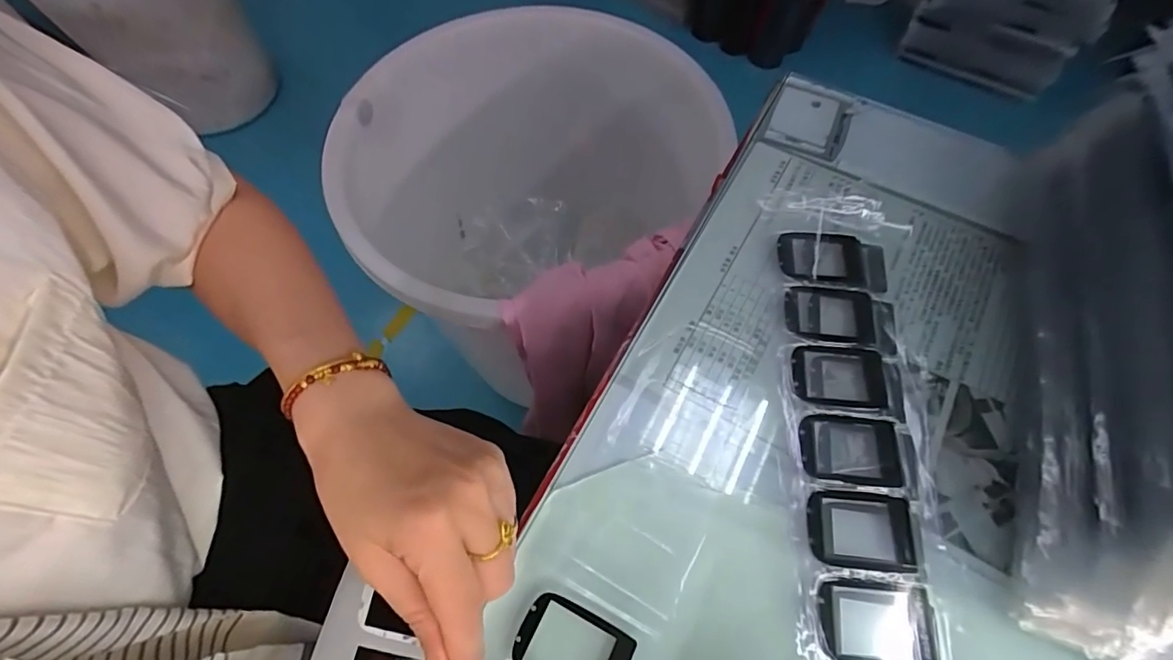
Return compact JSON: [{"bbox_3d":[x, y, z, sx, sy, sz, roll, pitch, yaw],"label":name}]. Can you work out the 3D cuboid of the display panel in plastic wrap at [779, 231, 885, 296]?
[{"bbox_3d":[0.160,-0.045,0.328,0.068,0.005,0.040,7,65,3],"label":"display panel in plastic wrap"}]

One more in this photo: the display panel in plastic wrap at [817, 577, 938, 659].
[{"bbox_3d":[0.138,0.138,0.237,0.054,0.004,0.036,6,65,3],"label":"display panel in plastic wrap"}]

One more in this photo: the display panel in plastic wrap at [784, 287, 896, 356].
[{"bbox_3d":[0.156,-0.007,0.311,0.067,0.006,0.038,10,65,5],"label":"display panel in plastic wrap"}]

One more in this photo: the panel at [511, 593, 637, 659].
[{"bbox_3d":[-0.007,0.148,0.232,0.051,0.004,0.036,25,67,11],"label":"panel"}]

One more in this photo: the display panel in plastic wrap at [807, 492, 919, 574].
[{"bbox_3d":[0.140,0.101,0.255,0.052,0.004,0.035,3,64,2],"label":"display panel in plastic wrap"}]

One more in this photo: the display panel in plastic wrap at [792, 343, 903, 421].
[{"bbox_3d":[0.150,0.029,0.293,0.062,0.004,0.040,11,65,5],"label":"display panel in plastic wrap"}]

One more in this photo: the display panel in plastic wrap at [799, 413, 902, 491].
[{"bbox_3d":[0.143,0.065,0.273,0.053,0.004,0.036,7,65,3],"label":"display panel in plastic wrap"}]

